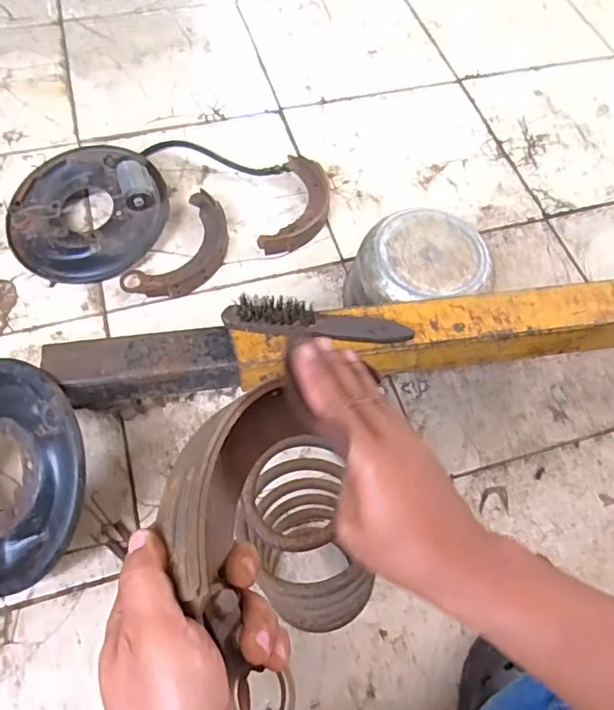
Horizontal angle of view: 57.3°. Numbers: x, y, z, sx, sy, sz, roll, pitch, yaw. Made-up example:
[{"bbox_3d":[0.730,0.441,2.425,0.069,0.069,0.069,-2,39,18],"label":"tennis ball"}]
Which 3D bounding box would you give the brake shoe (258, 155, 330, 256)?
[{"bbox_3d":[-0.011,-0.267,1.011,0.098,0.034,0.221,14,63,4],"label":"brake shoe"}]

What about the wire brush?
[{"bbox_3d":[0.013,-0.039,0.700,0.231,0.033,0.039,8,61,1],"label":"wire brush"}]

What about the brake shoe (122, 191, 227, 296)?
[{"bbox_3d":[-0.206,-0.177,0.961,0.123,0.034,0.226,29,65,12],"label":"brake shoe"}]

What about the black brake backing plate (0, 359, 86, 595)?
[{"bbox_3d":[-0.371,0.141,0.676,0.271,0.027,0.265,-2,83,21],"label":"black brake backing plate"}]

